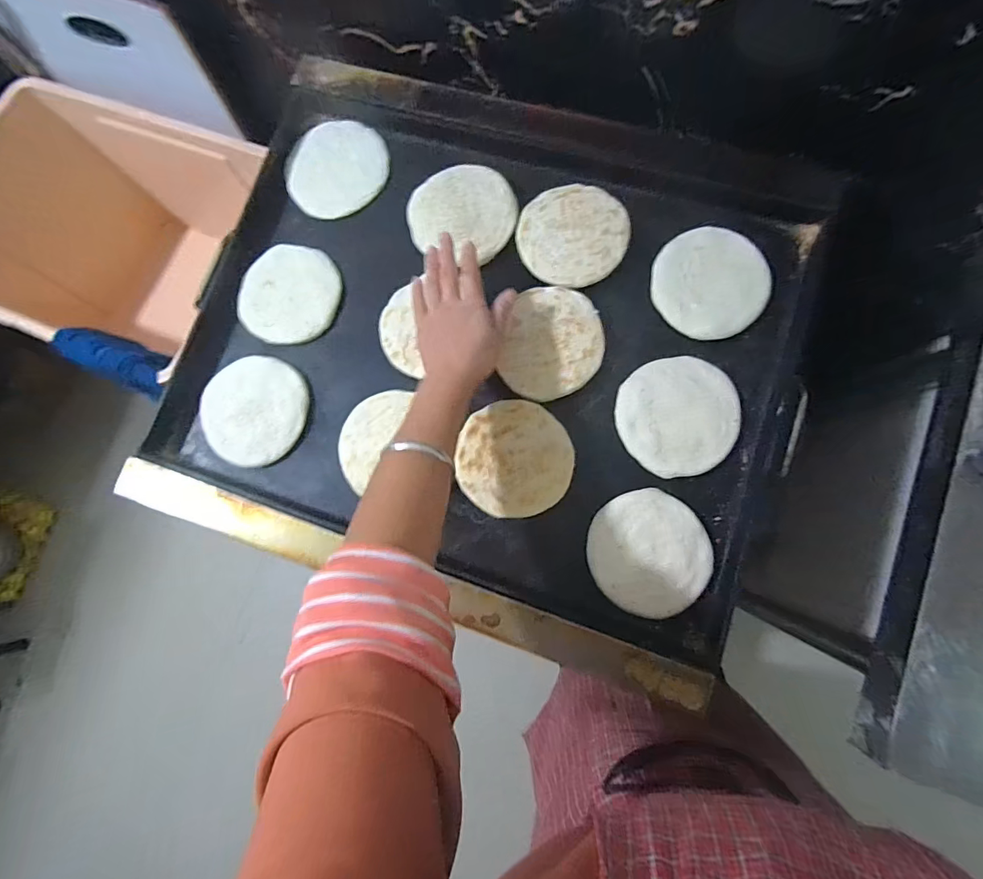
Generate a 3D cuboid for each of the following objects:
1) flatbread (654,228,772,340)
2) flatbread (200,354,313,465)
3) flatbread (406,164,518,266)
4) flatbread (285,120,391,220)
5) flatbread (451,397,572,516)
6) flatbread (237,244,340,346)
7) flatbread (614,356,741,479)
[{"bbox_3d":[0.246,-0.179,0.512,0.118,0.007,0.125,-33,80,0],"label":"flatbread"},{"bbox_3d":[-0.288,-0.037,0.543,0.130,0.011,0.126,-1,82,5],"label":"flatbread"},{"bbox_3d":[-0.033,-0.274,0.545,0.124,0.011,0.121,-1,82,5],"label":"flatbread"},{"bbox_3d":[-0.199,-0.348,0.586,0.130,0.013,0.119,-1,82,5],"label":"flatbread"},{"bbox_3d":[0.026,0.021,0.501,0.121,0.009,0.124,-1,82,5],"label":"flatbread"},{"bbox_3d":[-0.248,-0.179,0.563,0.119,0.018,0.122,-1,82,5],"label":"flatbread"},{"bbox_3d":[0.203,-0.026,0.496,0.125,0.011,0.125,-12,81,4],"label":"flatbread"}]

